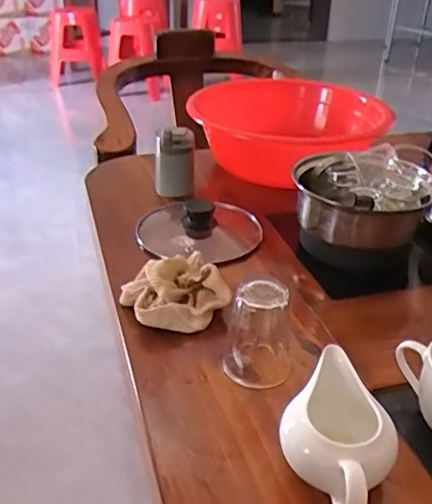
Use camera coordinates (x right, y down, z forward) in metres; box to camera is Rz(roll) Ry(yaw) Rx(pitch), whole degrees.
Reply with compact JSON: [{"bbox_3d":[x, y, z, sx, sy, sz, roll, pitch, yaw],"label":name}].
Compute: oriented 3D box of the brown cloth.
[{"bbox_3d":[-0.039,0.040,0.565,0.098,0.048,0.094,-16,36,-27],"label":"brown cloth"}]

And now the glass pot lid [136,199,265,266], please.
[{"bbox_3d":[-0.022,-0.035,0.709,0.133,0.046,0.149,-23,39,-35],"label":"glass pot lid"}]

